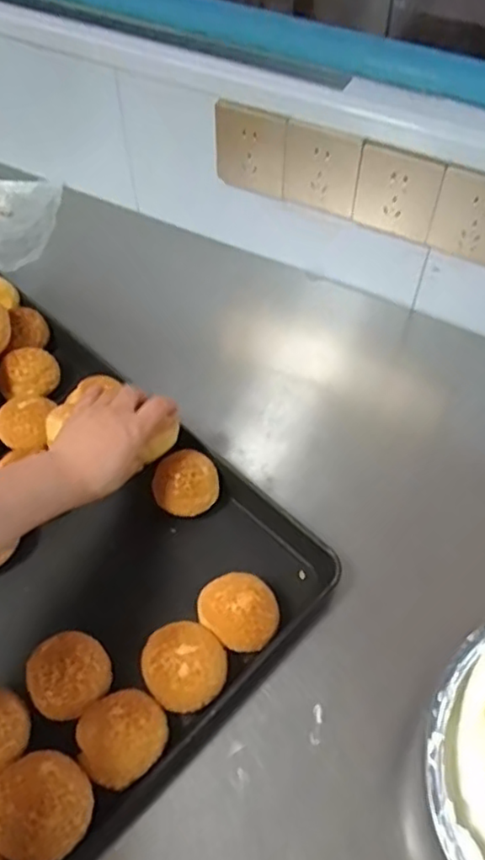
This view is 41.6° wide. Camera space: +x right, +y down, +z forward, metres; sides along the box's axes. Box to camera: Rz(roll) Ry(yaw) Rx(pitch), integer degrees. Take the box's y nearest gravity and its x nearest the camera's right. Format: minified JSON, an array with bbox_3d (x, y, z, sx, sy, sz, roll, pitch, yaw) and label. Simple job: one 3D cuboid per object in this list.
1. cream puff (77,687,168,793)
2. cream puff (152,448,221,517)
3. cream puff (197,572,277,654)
[{"bbox_3d":[-0.090,0.228,0.478,0.066,0.040,0.063,0,54,0],"label":"cream puff"},{"bbox_3d":[-0.053,0.055,0.613,0.063,0.048,0.057,-7,55,-4],"label":"cream puff"},{"bbox_3d":[-0.002,0.153,0.536,0.068,0.048,0.059,36,62,23],"label":"cream puff"}]

